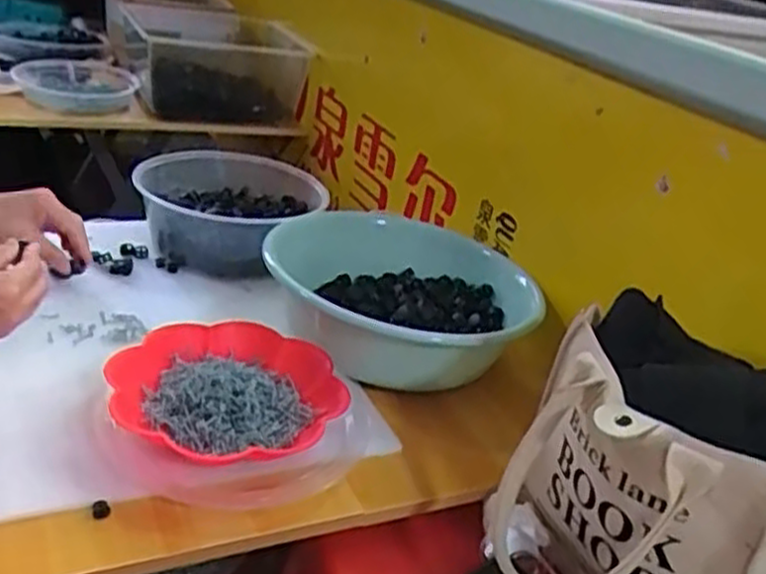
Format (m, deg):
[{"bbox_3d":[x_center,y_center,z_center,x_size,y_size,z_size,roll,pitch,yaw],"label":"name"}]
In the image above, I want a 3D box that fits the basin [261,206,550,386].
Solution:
[{"bbox_3d":[0.016,0.008,0.885,0.269,0.099,0.269,5,27,-3],"label":"basin"}]

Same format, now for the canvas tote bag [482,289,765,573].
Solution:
[{"bbox_3d":[0.193,0.158,0.594,0.198,0.214,0.226,-12,35,-38],"label":"canvas tote bag"}]

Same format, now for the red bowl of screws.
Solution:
[{"bbox_3d":[-0.141,0.101,0.711,0.201,0.050,0.181,21,28,18],"label":"red bowl of screws"}]

